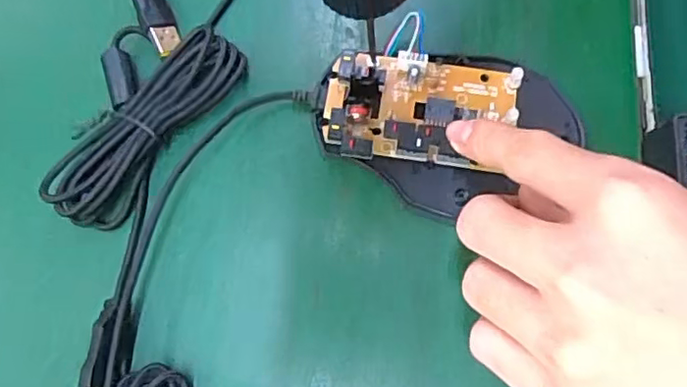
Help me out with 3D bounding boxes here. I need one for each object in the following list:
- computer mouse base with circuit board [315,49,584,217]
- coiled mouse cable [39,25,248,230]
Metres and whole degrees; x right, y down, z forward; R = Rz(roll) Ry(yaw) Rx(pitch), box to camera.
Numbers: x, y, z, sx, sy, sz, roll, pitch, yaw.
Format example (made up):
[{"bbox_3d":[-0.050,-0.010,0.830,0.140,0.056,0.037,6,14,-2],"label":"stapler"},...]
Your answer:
[{"bbox_3d":[0.045,-0.028,0.253,0.110,0.015,0.067,-2,76,-1],"label":"computer mouse base with circuit board"},{"bbox_3d":[-0.082,-0.028,0.255,0.032,0.012,0.098,37,78,8],"label":"coiled mouse cable"}]

